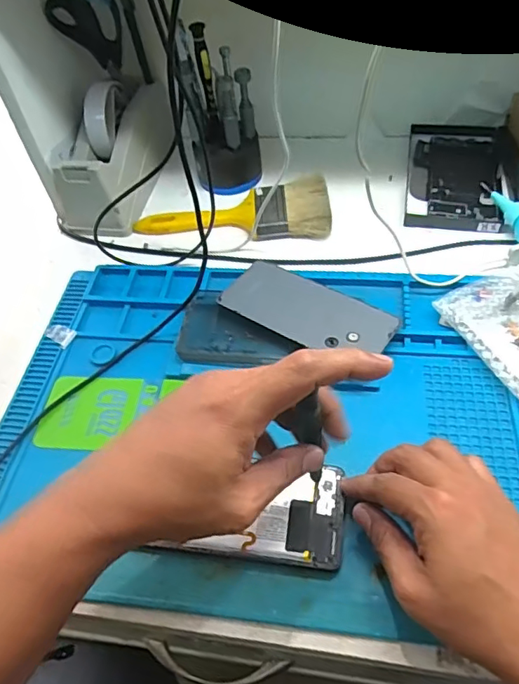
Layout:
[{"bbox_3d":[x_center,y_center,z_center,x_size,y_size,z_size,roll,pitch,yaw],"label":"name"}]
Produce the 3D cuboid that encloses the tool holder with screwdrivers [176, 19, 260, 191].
[{"bbox_3d":[-0.043,-0.256,0.592,0.081,0.142,0.085,-9,53,-1],"label":"tool holder with screwdrivers"}]

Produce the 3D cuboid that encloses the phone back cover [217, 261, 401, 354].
[{"bbox_3d":[0.044,-0.029,0.478,0.153,0.011,0.071,29,62,23],"label":"phone back cover"}]

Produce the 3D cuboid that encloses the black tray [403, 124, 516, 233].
[{"bbox_3d":[0.231,-0.196,0.603,0.114,0.011,0.193,7,55,11],"label":"black tray"}]

